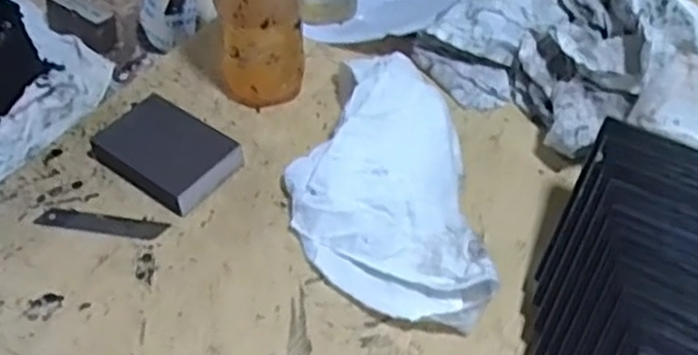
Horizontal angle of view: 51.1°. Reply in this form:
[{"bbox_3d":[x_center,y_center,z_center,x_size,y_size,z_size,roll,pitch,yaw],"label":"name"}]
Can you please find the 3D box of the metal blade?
[{"bbox_3d":[-0.188,0.036,0.556,0.100,0.004,0.020,7,47,10],"label":"metal blade"}]

